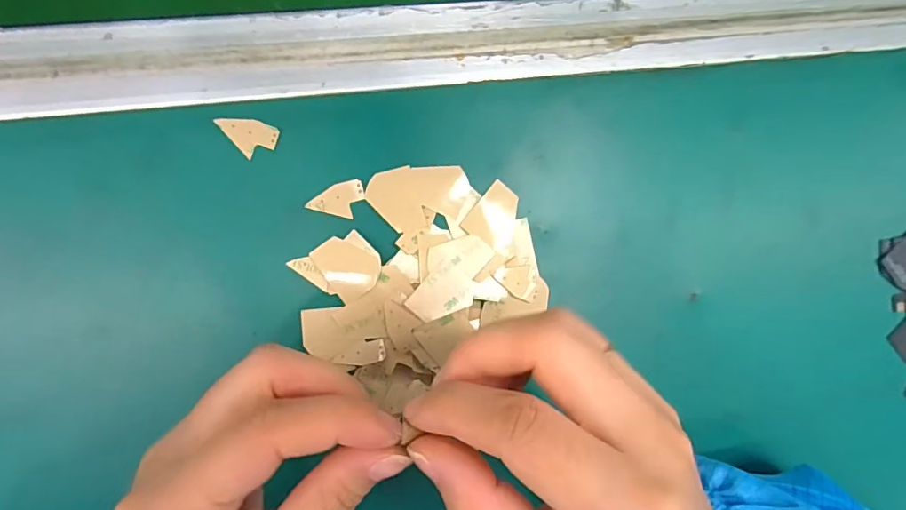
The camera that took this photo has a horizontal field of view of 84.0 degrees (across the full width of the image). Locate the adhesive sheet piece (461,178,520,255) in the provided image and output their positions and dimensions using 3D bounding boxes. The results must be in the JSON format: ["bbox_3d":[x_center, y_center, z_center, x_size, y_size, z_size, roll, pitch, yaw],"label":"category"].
[{"bbox_3d":[0.023,-0.017,0.241,0.026,0.004,0.028,38,89,-11],"label":"adhesive sheet piece"}]

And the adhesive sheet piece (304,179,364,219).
[{"bbox_3d":[-0.053,-0.027,0.230,0.023,0.004,0.018,14,93,-10],"label":"adhesive sheet piece"}]

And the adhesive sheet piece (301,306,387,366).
[{"bbox_3d":[-0.050,0.038,0.234,0.038,0.004,0.027,-3,91,-3],"label":"adhesive sheet piece"}]

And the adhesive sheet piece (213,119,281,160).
[{"bbox_3d":[-0.090,-0.055,0.225,0.018,0.004,0.023,-41,100,-2],"label":"adhesive sheet piece"}]

